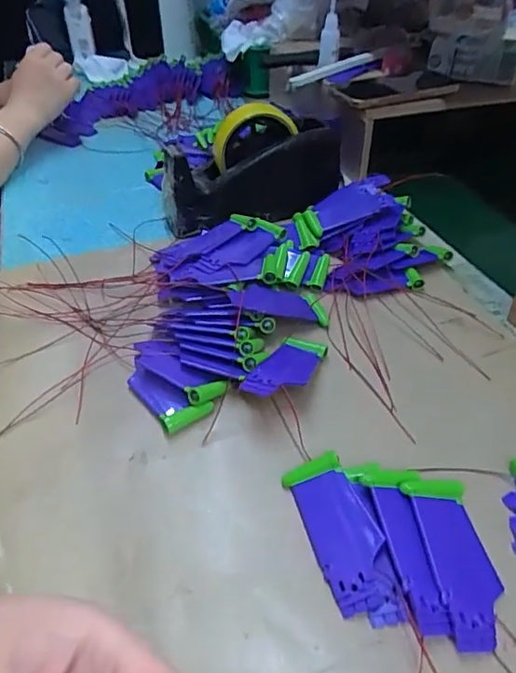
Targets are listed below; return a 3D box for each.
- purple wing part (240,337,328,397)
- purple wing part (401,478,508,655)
[{"bbox_3d":[0.021,0.023,0.383,0.038,0.008,0.088,13,25,20],"label":"purple wing part"},{"bbox_3d":[0.109,0.119,0.283,0.036,0.013,0.086,-5,42,-5],"label":"purple wing part"}]

